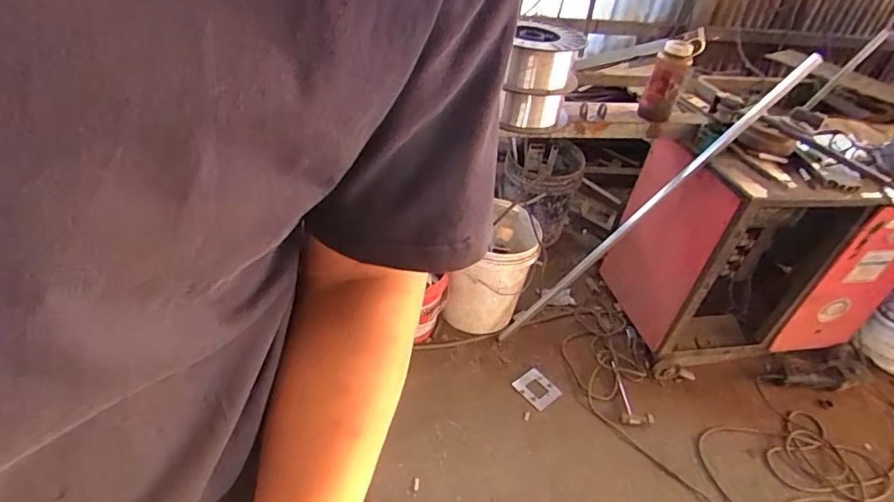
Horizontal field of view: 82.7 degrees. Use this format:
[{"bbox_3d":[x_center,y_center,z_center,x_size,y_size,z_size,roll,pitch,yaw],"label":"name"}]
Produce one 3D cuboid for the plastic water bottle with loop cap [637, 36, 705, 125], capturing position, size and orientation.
[{"bbox_3d":[0.580,-0.440,1.327,0.105,0.198,0.094,20,40,14],"label":"plastic water bottle with loop cap"}]

